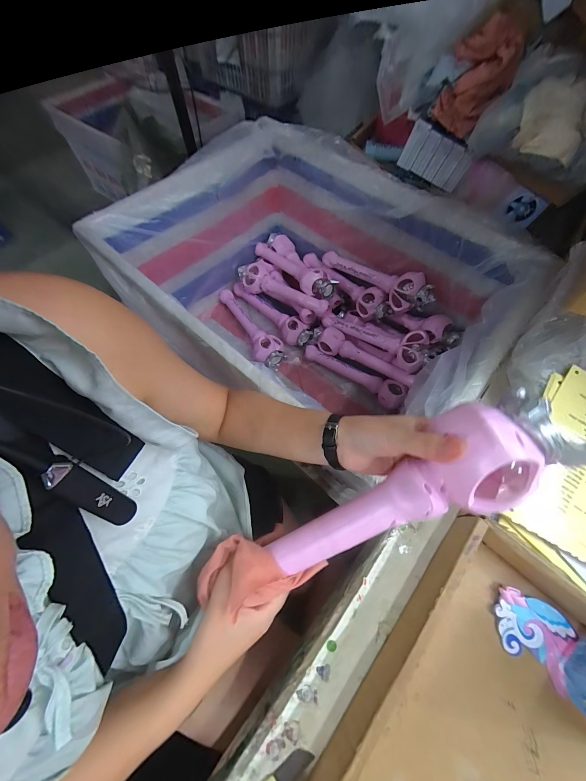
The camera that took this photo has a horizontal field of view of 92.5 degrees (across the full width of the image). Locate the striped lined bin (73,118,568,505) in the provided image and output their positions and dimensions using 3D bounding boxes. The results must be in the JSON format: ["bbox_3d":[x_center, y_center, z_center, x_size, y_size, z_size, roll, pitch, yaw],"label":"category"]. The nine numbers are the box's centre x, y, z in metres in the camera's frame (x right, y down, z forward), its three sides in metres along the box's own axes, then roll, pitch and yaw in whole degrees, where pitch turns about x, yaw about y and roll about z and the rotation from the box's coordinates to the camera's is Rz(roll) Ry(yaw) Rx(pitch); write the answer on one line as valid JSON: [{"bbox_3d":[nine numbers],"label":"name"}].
[{"bbox_3d":[0.048,-0.213,0.739,0.793,0.433,0.642,41,70,17],"label":"striped lined bin"}]

